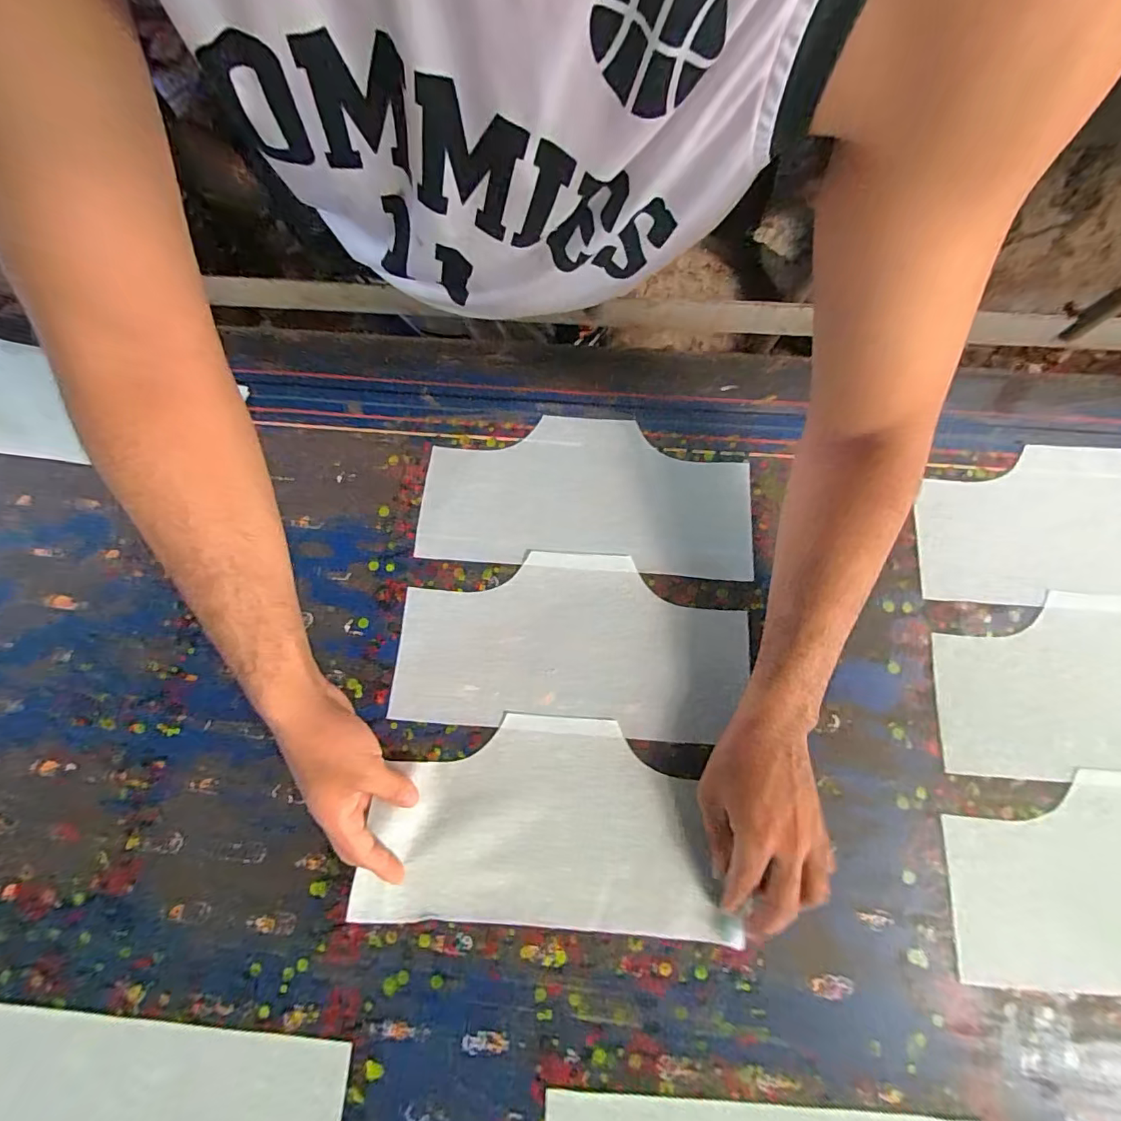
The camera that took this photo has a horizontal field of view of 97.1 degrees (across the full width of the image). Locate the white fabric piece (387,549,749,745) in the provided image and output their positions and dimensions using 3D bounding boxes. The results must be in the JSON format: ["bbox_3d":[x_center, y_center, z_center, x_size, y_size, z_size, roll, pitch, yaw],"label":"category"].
[{"bbox_3d":[0.008,0.074,0.461,0.314,0.008,0.160,4,76,2],"label":"white fabric piece"}]

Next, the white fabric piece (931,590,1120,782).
[{"bbox_3d":[0.494,0.110,0.436,0.310,0.011,0.158,3,75,0],"label":"white fabric piece"}]

